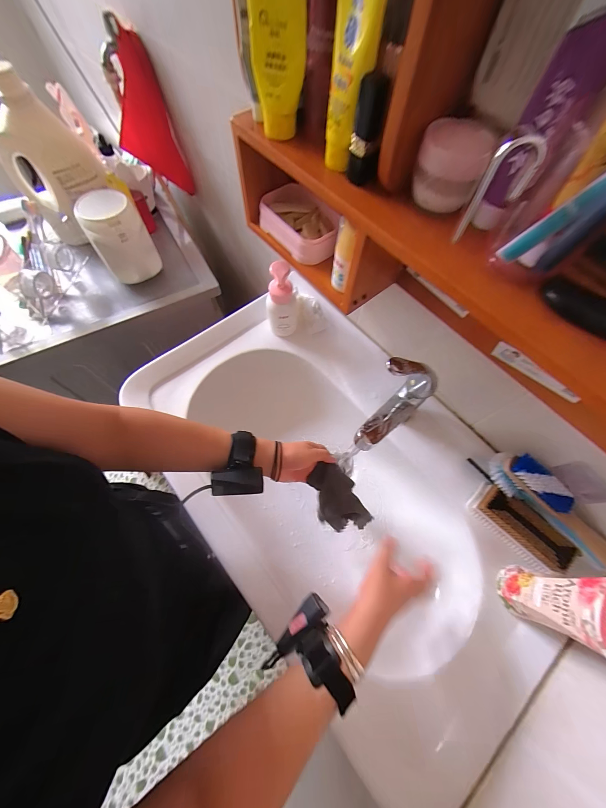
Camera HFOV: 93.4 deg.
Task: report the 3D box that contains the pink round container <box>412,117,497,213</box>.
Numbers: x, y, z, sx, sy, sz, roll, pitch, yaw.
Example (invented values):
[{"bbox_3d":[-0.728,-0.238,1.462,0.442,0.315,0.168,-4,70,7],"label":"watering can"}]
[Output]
[{"bbox_3d":[0.135,-0.217,0.269,0.058,0.059,0.060,1,67,-1],"label":"pink round container"}]

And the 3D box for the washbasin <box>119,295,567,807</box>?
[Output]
[{"bbox_3d":[0.050,0.137,0.571,0.438,0.149,0.800,-36,73,-15],"label":"washbasin"}]

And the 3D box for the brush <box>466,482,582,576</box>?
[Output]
[{"bbox_3d":[0.353,0.199,0.466,0.066,0.044,0.144,-36,73,-15],"label":"brush"}]

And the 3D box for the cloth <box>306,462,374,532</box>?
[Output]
[{"bbox_3d":[0.059,0.170,0.499,0.068,0.102,0.122,-32,72,-14],"label":"cloth"}]

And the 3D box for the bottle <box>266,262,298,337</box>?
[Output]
[{"bbox_3d":[-0.042,-0.204,0.566,0.064,0.160,0.054,-4,67,-3],"label":"bottle"}]

